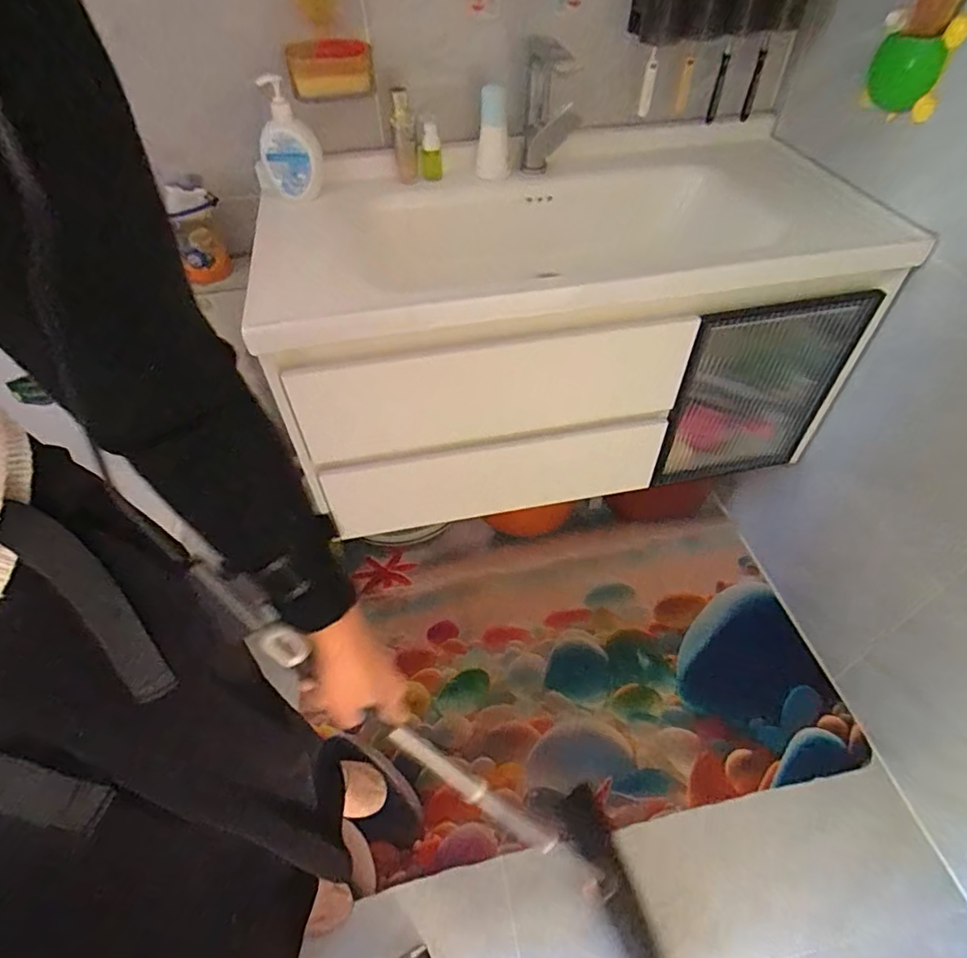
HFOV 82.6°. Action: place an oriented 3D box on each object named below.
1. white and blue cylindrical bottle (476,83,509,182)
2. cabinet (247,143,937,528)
[{"bbox_3d":[0.015,-0.621,0.989,0.060,0.138,0.038,-2,49,1],"label":"white and blue cylindrical bottle"},{"bbox_3d":[0.125,-0.285,1.078,1.010,0.468,0.468,-9,49,-5],"label":"cabinet"}]

